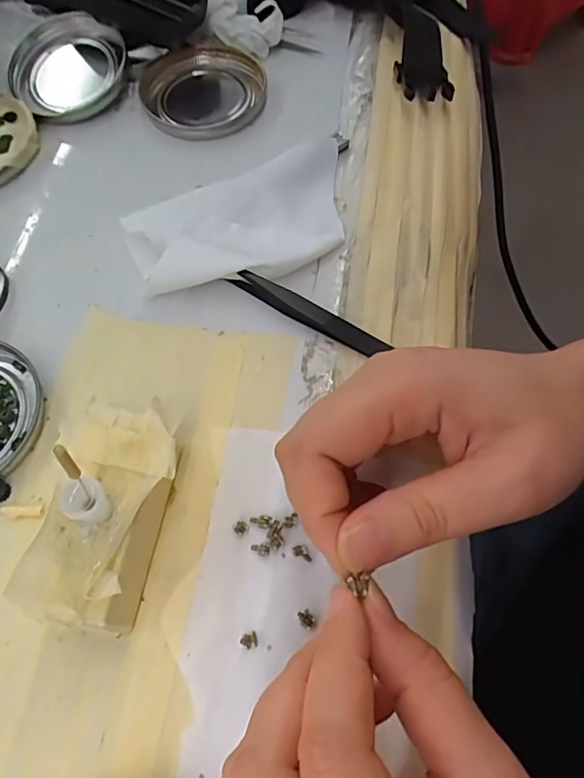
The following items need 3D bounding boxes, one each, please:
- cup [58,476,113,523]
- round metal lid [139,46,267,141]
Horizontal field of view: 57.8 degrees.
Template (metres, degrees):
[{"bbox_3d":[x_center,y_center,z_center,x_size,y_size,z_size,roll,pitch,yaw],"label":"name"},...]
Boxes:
[{"bbox_3d":[-0.072,0.040,0.188,0.013,0.019,0.014,-1,64,2],"label":"cup"},{"bbox_3d":[-0.057,-0.191,0.337,0.074,0.011,0.075,-1,65,1],"label":"round metal lid"}]

